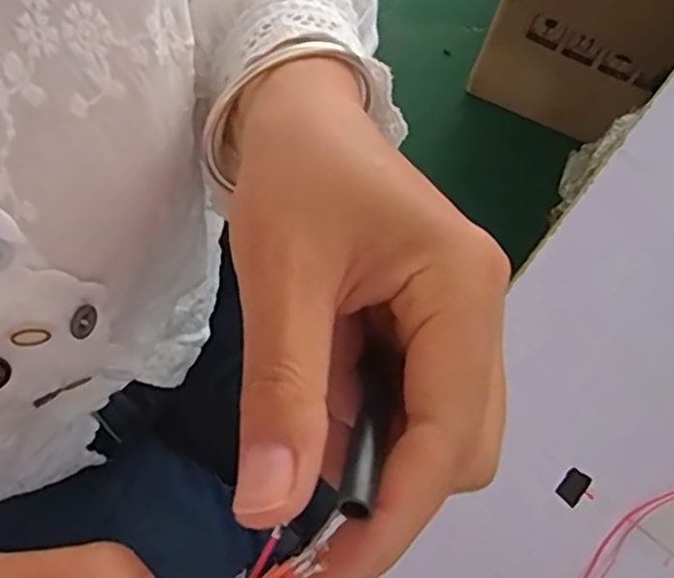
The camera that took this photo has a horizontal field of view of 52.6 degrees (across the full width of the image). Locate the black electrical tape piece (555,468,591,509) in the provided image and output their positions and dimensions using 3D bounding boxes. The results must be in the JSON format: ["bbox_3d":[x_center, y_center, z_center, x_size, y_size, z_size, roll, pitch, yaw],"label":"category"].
[{"bbox_3d":[0.119,0.100,0.344,0.012,0.004,0.018,42,73,9],"label":"black electrical tape piece"}]

